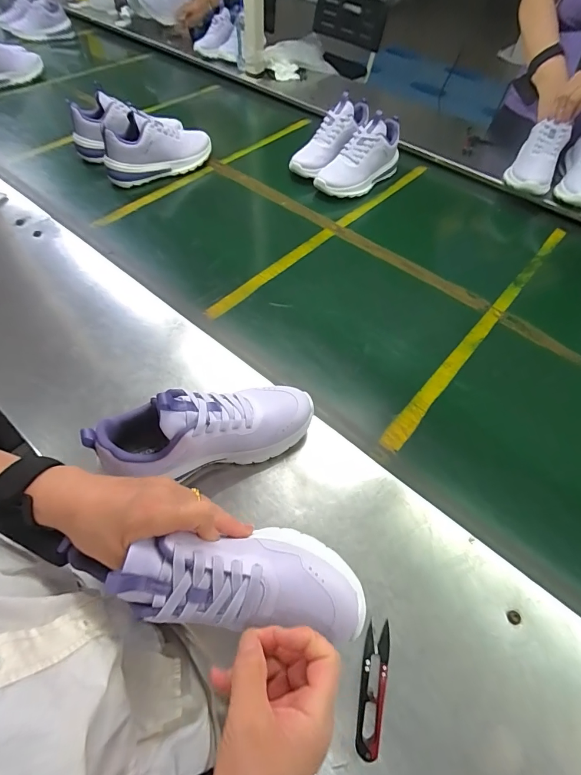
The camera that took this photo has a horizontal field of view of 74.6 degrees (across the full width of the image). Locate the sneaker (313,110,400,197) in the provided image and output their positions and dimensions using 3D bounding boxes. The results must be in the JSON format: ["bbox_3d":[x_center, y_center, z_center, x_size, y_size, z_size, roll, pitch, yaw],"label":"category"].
[{"bbox_3d":[0.155,-0.517,0.856,0.089,0.129,0.223,40,66,21],"label":"sneaker"}]

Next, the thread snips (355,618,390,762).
[{"bbox_3d":[0.077,0.274,0.351,0.024,0.008,0.101,11,59,6],"label":"thread snips"}]

